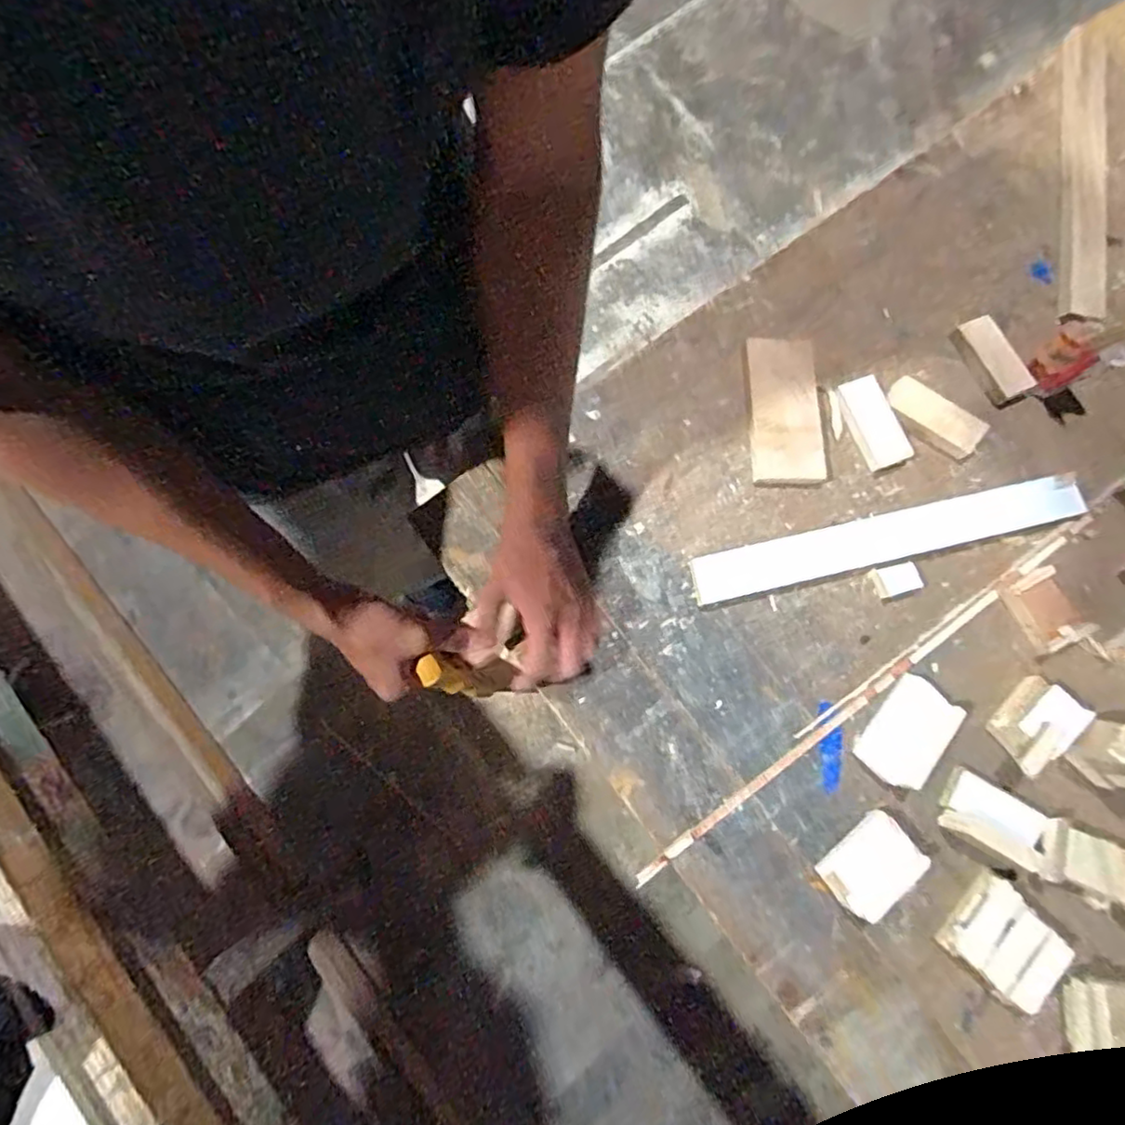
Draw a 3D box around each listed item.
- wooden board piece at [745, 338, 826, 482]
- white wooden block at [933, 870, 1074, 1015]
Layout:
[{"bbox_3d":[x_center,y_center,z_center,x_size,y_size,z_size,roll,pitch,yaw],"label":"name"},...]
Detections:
[{"bbox_3d":[0.230,-0.163,0.653,0.072,0.019,0.158,-1,78,-3],"label":"wooden board piece"},{"bbox_3d":[0.382,0.326,0.543,0.085,0.020,0.075,44,79,7],"label":"white wooden block"}]

